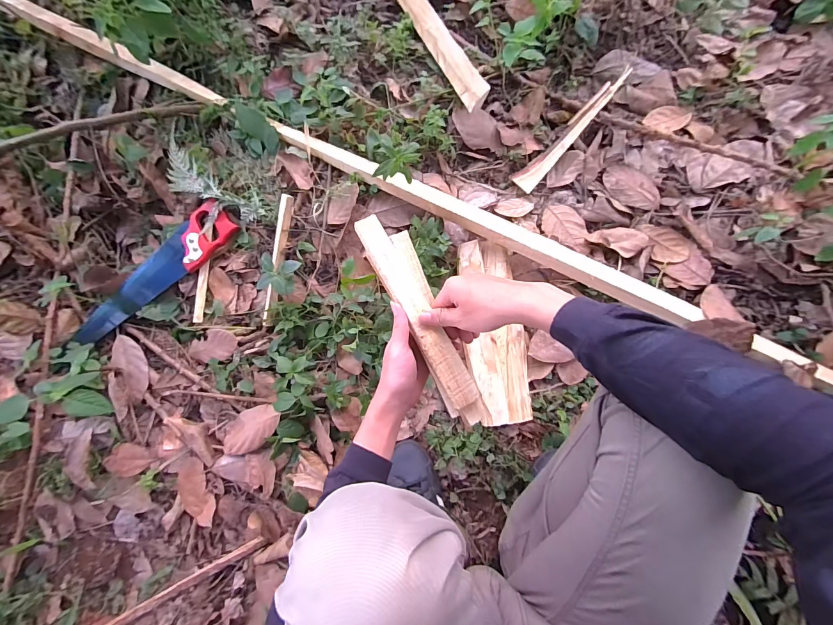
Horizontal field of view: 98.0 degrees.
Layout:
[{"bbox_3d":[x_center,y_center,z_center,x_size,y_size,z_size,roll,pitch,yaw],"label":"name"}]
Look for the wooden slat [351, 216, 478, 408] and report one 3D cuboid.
[{"bbox_3d":[-0.001,-0.002,0.451,0.039,0.018,0.257,-29,87,1],"label":"wooden slat"}]

